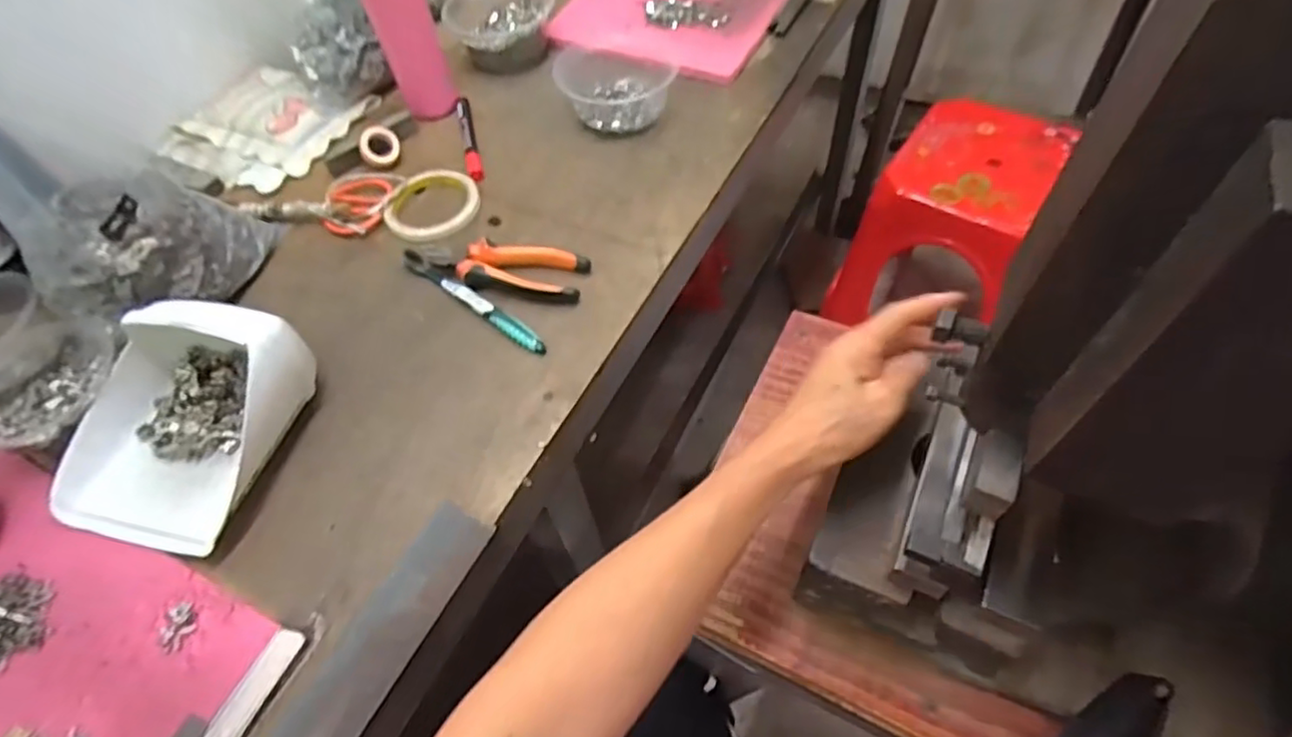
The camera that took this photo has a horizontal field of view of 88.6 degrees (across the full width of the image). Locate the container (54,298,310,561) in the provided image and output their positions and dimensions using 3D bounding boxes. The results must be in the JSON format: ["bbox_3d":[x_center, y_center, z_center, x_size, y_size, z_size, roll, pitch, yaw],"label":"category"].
[{"bbox_3d":[-0.356,0.041,0.505,0.144,0.089,0.169,10,57,12],"label":"container"}]

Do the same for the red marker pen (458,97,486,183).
[{"bbox_3d":[-0.196,-0.257,0.734,0.016,0.010,0.145,-15,55,-6],"label":"red marker pen"}]

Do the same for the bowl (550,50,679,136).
[{"bbox_3d":[-0.033,-0.319,0.741,0.113,0.042,0.113,-2,55,3],"label":"bowl"}]

